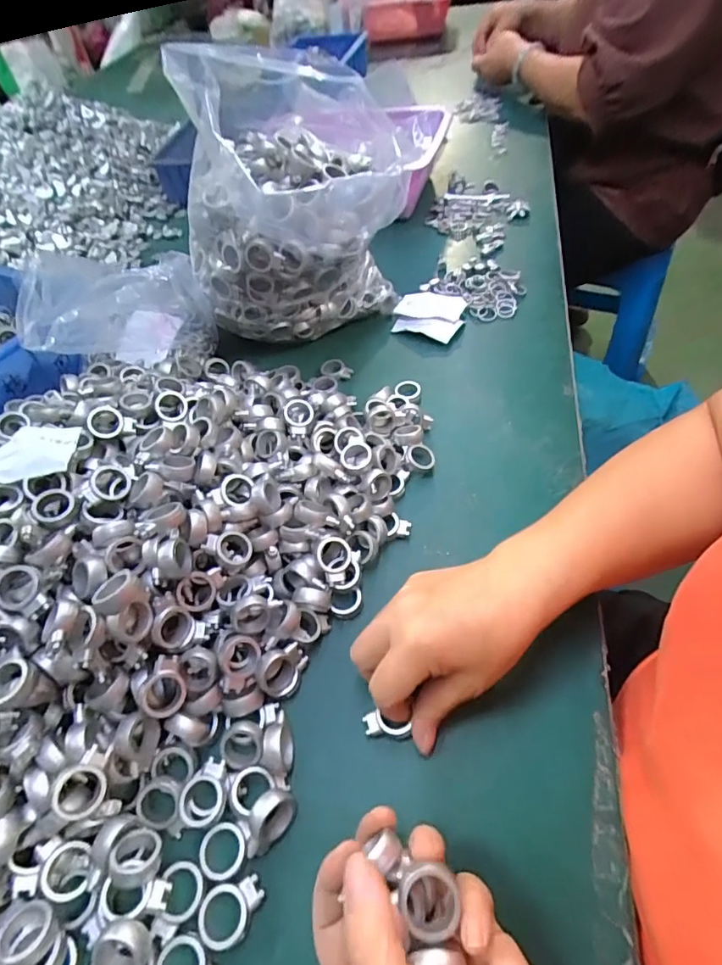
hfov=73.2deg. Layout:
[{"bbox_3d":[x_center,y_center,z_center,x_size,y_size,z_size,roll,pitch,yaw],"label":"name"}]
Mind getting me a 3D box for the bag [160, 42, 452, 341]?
[{"bbox_3d":[-0.074,-0.263,0.485,0.194,0.232,0.204,-19,53,-7],"label":"bag"}]

